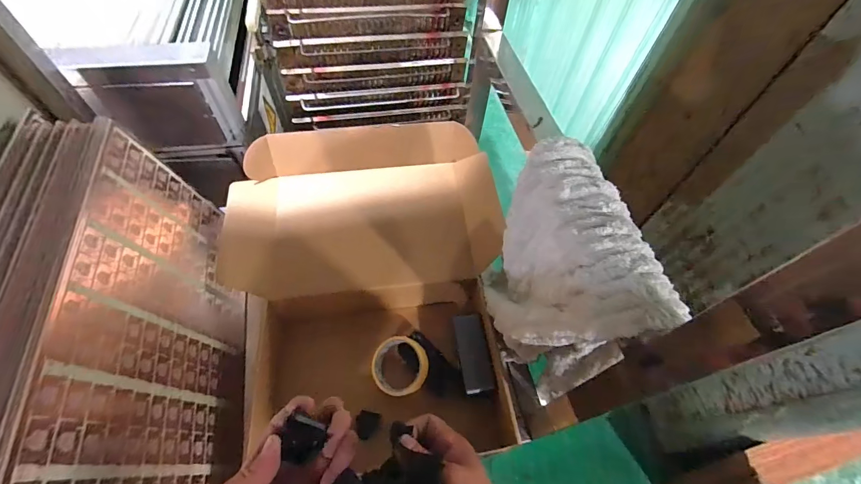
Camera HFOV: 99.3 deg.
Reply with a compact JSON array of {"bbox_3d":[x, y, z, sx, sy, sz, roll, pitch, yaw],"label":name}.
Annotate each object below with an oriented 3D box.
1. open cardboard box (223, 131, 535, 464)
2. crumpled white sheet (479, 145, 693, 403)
[{"bbox_3d":[-0.106,0.052,0.627,0.448,0.178,0.514,-5,57,-7],"label":"open cardboard box"},{"bbox_3d":[0.139,0.044,0.419,0.091,0.216,0.228,-6,57,-8],"label":"crumpled white sheet"}]

